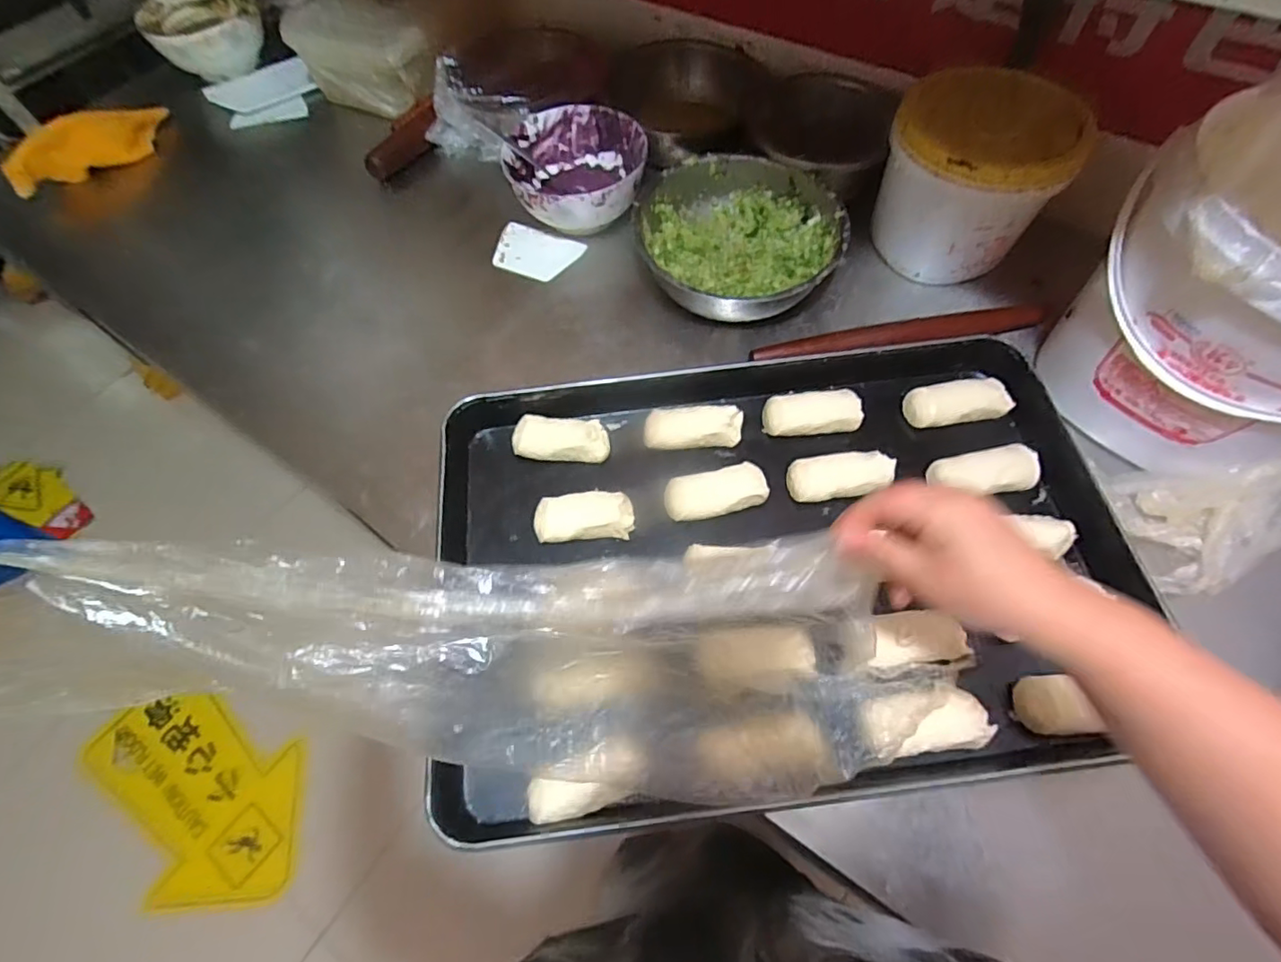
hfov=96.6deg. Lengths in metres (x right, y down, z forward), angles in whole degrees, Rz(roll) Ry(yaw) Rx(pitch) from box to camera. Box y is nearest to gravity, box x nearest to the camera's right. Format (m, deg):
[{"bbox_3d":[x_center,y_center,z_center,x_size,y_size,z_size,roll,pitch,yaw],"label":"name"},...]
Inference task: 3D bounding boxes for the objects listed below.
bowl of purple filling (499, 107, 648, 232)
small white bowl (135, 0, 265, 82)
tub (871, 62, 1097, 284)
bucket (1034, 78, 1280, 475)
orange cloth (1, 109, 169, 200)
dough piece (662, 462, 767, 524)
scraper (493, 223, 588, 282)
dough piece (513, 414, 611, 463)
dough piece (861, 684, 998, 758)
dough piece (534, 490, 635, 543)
[{"bbox_3d":[-0.081,-0.392,0.742,0.169,0.083,0.177,-1,62,3],"label":"bowl of purple filling"},{"bbox_3d":[-0.719,-0.750,0.962,0.179,0.083,0.201,-32,65,-14],"label":"small white bowl"},{"bbox_3d":[0.364,-0.329,0.643,0.182,0.152,0.153,17,64,12],"label":"tub"},{"bbox_3d":[0.550,-0.162,0.499,0.273,0.219,0.251,-1,62,3],"label":"bucket"},{"bbox_3d":[-0.823,-0.502,0.856,0.045,0.064,0.237,34,69,19],"label":"orange cloth"},{"bbox_3d":[0.073,0.012,0.548,0.096,0.024,0.040,-12,62,-3],"label":"dough piece"},{"bbox_3d":[-0.141,-0.298,0.741,0.120,0.004,0.079,24,66,15],"label":"scraper"},{"bbox_3d":[-0.082,-0.044,0.584,0.098,0.031,0.043,5,62,6],"label":"dough piece"},{"bbox_3d":[0.223,0.189,0.449,0.103,0.052,0.045,-6,62,0],"label":"dough piece"},{"bbox_3d":[-0.054,0.035,0.545,0.092,0.024,0.043,-6,62,0],"label":"dough piece"}]

